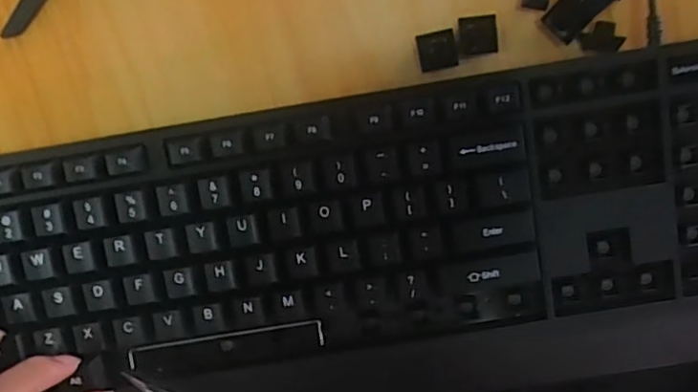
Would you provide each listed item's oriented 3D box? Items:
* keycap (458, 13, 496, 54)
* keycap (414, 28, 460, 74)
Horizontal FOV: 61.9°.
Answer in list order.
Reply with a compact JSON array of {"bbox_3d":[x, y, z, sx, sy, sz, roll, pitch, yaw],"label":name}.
[{"bbox_3d":[0.061,-0.076,0.273,0.017,0.004,0.017,-6,98,0],"label":"keycap"},{"bbox_3d":[0.042,-0.068,0.274,0.018,0.004,0.017,-12,98,1],"label":"keycap"}]

